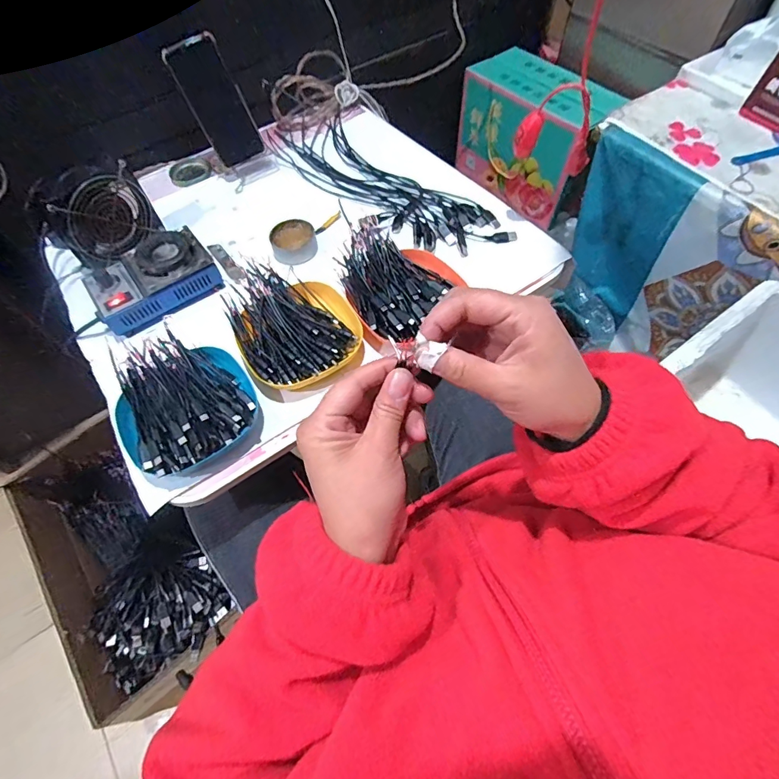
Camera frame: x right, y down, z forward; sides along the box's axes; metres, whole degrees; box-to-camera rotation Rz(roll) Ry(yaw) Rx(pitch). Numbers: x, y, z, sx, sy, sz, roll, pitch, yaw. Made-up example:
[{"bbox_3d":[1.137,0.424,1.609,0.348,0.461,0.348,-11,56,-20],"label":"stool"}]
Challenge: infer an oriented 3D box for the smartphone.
[{"bbox_3d":[-0.263,-0.440,0.663,0.081,0.163,0.012,-34,37,-11],"label":"smartphone"}]

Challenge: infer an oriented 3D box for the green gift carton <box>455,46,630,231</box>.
[{"bbox_3d":[0.329,-0.586,1.006,0.158,0.235,0.321,-34,65,-16],"label":"green gift carton"}]

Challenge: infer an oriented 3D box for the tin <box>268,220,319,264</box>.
[{"bbox_3d":[-0.136,-0.211,0.610,0.063,0.026,0.056,-14,61,-6],"label":"tin"}]

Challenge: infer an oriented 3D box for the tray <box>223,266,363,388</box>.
[{"bbox_3d":[-0.114,-0.076,0.516,0.136,0.047,0.167,-26,63,-12],"label":"tray"}]

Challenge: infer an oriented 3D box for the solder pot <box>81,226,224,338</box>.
[{"bbox_3d":[-0.307,-0.142,0.561,0.150,0.061,0.100,-35,65,-16],"label":"solder pot"}]

